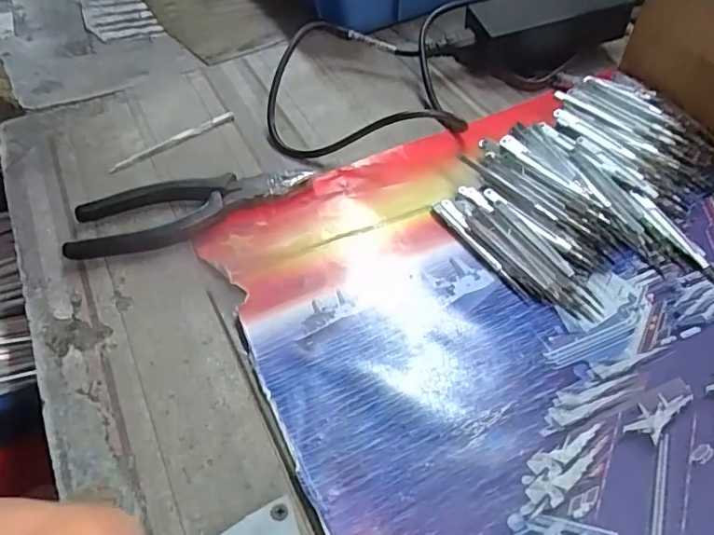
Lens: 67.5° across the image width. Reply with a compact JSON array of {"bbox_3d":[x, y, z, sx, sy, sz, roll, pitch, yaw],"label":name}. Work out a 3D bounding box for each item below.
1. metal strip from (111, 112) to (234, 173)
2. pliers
[{"bbox_3d":[-0.147,-0.101,0.427,0.106,0.006,0.010,-32,57,-22],"label":"metal strip"},{"bbox_3d":[-0.112,-0.040,0.370,0.160,0.015,0.051,-11,52,-7],"label":"pliers"}]

